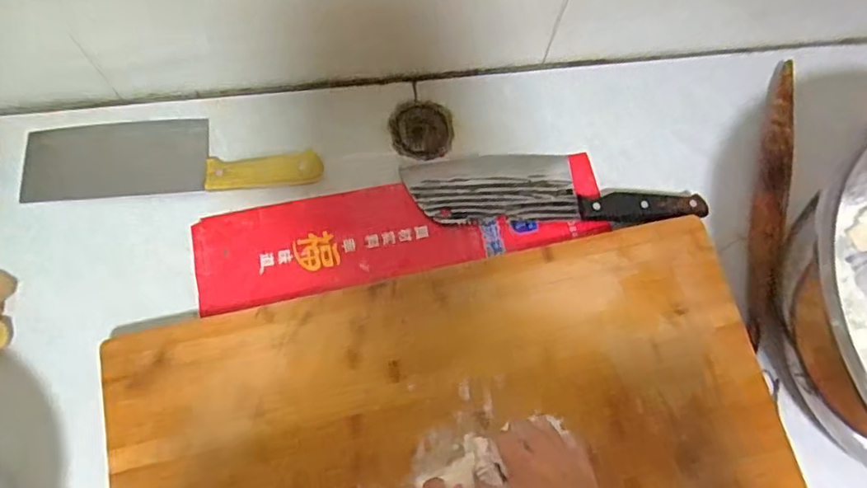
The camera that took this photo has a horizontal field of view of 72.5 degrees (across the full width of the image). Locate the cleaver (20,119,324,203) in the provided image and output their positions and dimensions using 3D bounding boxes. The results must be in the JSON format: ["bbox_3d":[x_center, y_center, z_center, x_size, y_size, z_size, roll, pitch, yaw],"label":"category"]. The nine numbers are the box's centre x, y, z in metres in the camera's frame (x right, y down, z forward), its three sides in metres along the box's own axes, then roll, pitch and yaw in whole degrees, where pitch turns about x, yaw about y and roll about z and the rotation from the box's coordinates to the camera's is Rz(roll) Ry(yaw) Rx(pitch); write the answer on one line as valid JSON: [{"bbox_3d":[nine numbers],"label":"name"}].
[{"bbox_3d":[-0.258,-0.088,0.587,0.283,0.020,0.085,-2,71,-3],"label":"cleaver"}]

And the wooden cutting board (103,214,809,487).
[{"bbox_3d":[0.029,0.199,0.496,0.555,0.032,0.363,-12,72,-6],"label":"wooden cutting board"}]

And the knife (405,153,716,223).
[{"bbox_3d":[0.120,-0.061,0.597,0.291,0.016,0.082,1,71,-3],"label":"knife"}]

